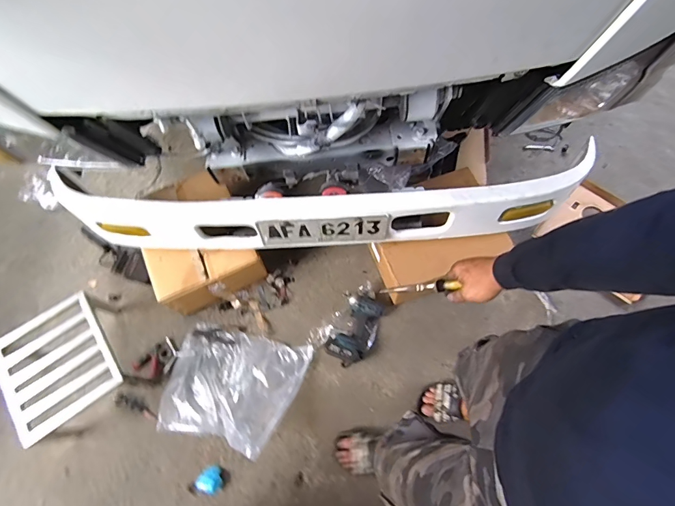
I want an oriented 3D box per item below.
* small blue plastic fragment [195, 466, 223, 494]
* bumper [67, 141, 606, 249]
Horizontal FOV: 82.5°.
[{"bbox_3d":[-0.401,0.713,1.203,0.079,0.029,0.072,-1,69,2],"label":"small blue plastic fragment"},{"bbox_3d":[-0.035,-0.159,1.195,1.591,0.184,0.237,0,71,2],"label":"bumper"}]

